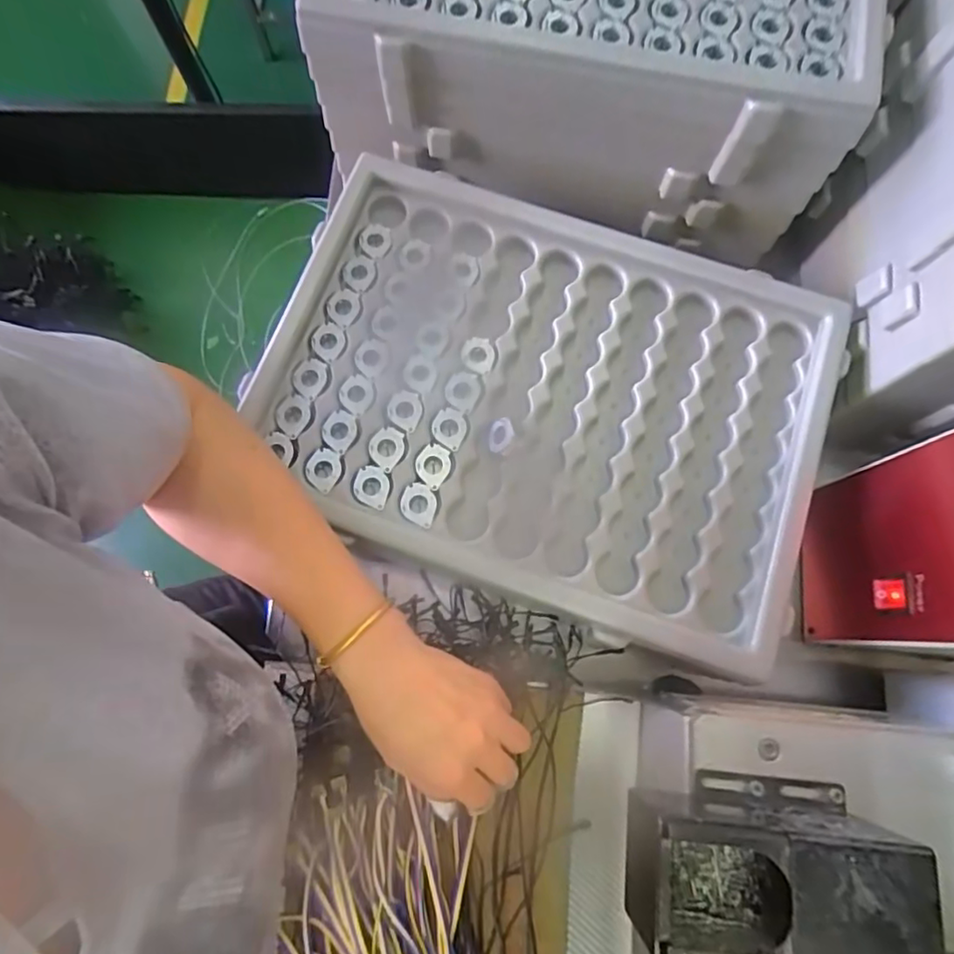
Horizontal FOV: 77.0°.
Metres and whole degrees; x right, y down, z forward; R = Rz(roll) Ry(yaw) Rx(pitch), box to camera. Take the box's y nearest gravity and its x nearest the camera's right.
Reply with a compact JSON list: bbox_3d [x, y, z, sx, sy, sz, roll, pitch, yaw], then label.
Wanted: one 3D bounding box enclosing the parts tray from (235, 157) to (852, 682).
[{"bbox_3d":[0.042,-0.057,0.425,0.390,0.036,0.282,20,76,6],"label":"parts tray"}]

